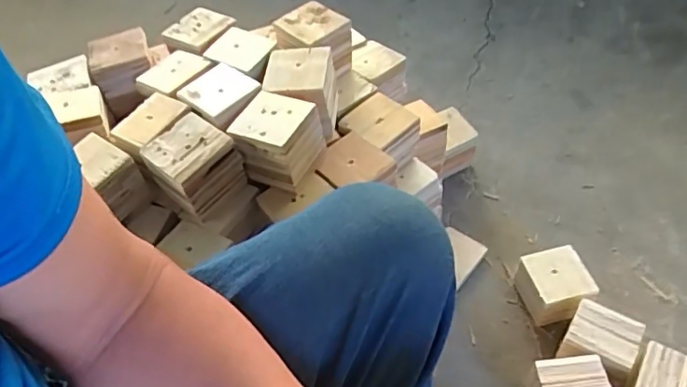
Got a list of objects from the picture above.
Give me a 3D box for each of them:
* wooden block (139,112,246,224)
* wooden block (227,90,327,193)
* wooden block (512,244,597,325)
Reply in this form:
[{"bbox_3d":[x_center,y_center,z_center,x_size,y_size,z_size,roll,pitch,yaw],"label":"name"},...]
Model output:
[{"bbox_3d":[-0.200,-0.033,0.740,0.098,0.094,0.095,28,58,27],"label":"wooden block"},{"bbox_3d":[-0.090,-0.074,0.752,0.099,0.087,0.094,12,52,17],"label":"wooden block"},{"bbox_3d":[0.350,0.160,0.906,0.099,0.087,0.109,-9,48,-3],"label":"wooden block"}]

